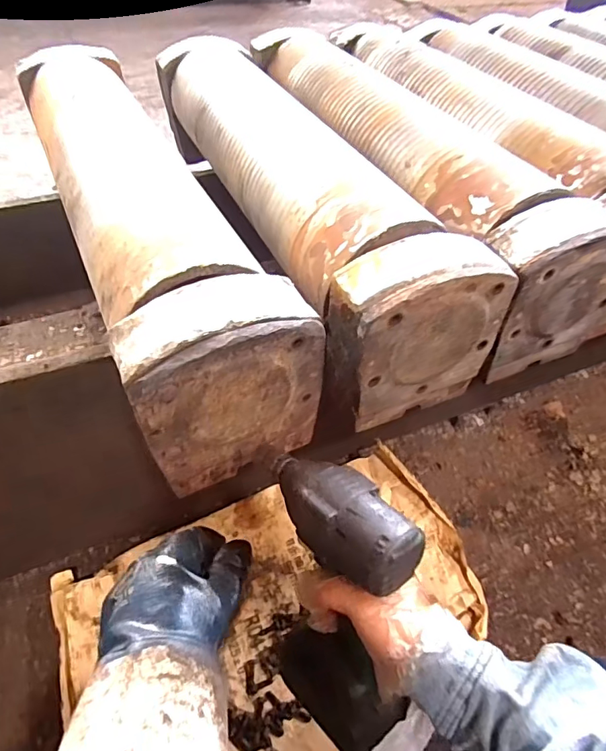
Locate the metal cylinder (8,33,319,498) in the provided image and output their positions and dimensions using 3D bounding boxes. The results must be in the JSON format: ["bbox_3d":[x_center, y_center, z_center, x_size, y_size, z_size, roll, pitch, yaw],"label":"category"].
[{"bbox_3d":[-0.214,-0.191,0.603,0.161,0.166,0.677,-19,51,-22],"label":"metal cylinder"}]

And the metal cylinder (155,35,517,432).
[{"bbox_3d":[-0.018,-0.263,0.677,0.164,0.168,0.711,-15,50,-19],"label":"metal cylinder"}]

